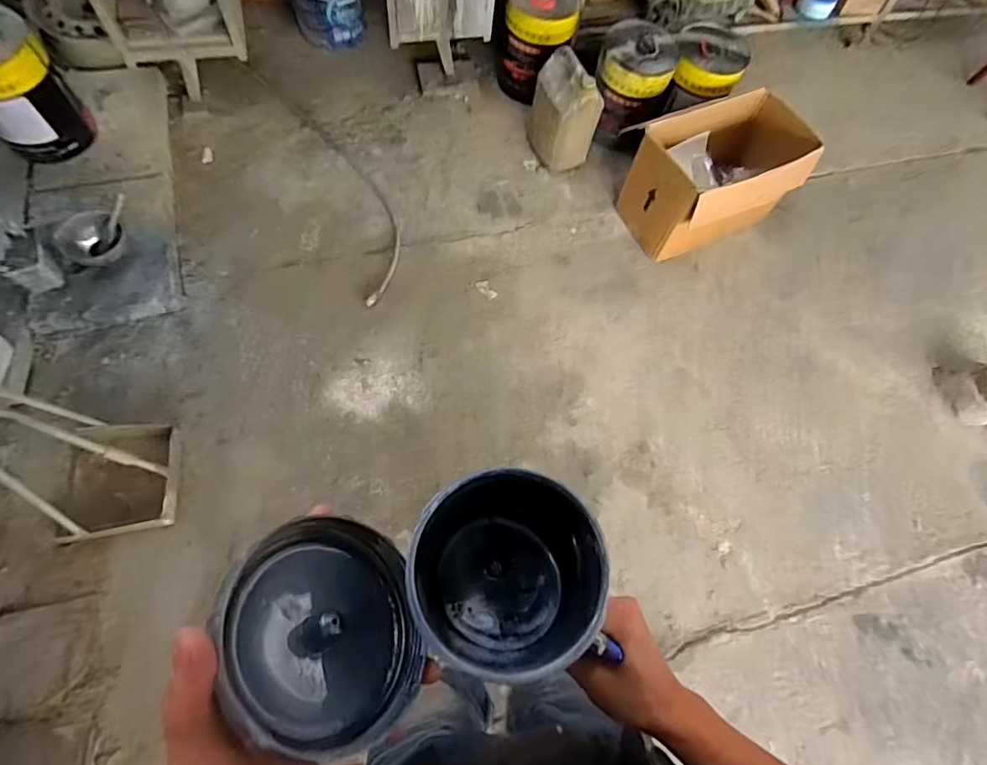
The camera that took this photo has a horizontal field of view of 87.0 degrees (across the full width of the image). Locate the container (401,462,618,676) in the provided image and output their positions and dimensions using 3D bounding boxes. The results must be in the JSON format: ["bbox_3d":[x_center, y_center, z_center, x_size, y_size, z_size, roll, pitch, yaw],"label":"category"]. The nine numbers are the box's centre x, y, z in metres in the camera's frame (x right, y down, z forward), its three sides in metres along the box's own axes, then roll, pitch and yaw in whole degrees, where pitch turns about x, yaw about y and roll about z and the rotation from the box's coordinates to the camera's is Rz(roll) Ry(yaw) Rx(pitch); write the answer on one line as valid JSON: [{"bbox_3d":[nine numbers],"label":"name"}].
[{"bbox_3d":[0.006,0.107,0.293,0.093,0.102,0.094,0,69,-1],"label":"container"}]

